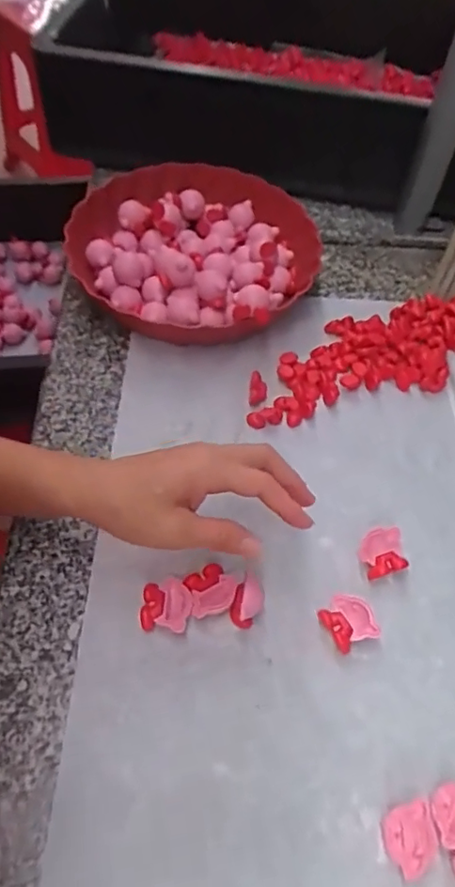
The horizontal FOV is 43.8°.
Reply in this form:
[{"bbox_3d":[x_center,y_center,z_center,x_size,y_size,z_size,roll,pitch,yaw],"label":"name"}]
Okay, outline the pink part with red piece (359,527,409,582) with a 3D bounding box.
[{"bbox_3d":[0.115,0.082,0.421,0.037,0.016,0.032,-15,57,-13],"label":"pink part with red piece"}]

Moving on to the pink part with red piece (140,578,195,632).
[{"bbox_3d":[-0.041,0.111,0.386,0.033,0.014,0.036,5,54,0],"label":"pink part with red piece"}]

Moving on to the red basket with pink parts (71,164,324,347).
[{"bbox_3d":[-0.034,-0.194,0.576,0.237,0.061,0.236,2,55,-2],"label":"red basket with pink parts"}]

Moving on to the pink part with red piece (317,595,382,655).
[{"bbox_3d":[0.083,0.123,0.389,0.030,0.016,0.035,-26,60,-20],"label":"pink part with red piece"}]

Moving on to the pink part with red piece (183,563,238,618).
[{"bbox_3d":[-0.011,0.101,0.391,0.034,0.009,0.034,5,57,-8],"label":"pink part with red piece"}]

